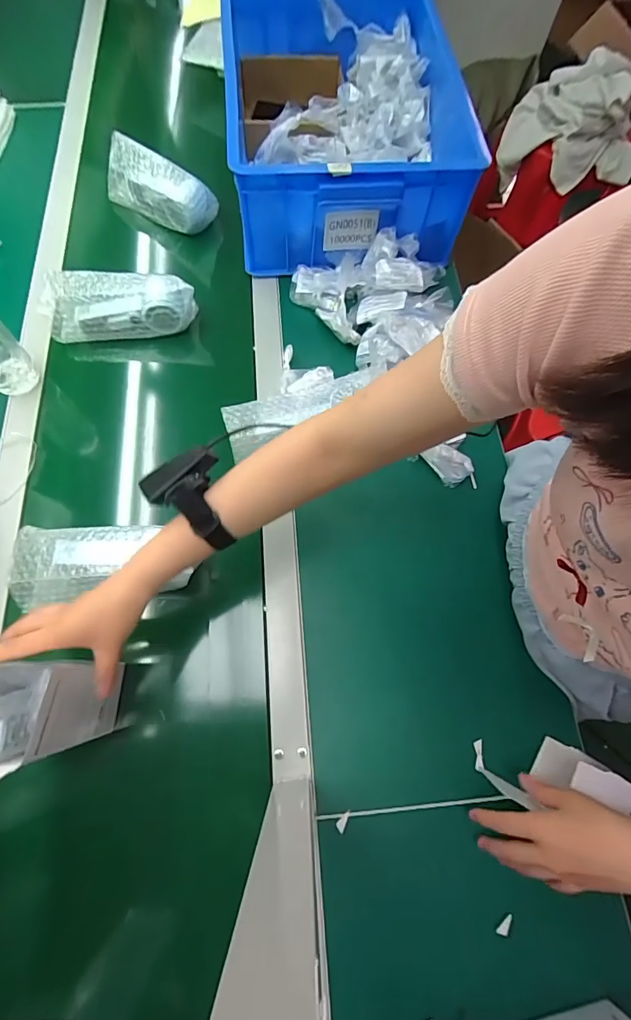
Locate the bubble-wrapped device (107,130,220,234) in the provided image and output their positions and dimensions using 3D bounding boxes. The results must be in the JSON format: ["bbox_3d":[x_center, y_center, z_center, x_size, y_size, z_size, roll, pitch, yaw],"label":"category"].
[{"bbox_3d":[-0.264,-0.535,0.705,0.190,0.078,0.067,27,72,8],"label":"bubble-wrapped device"}]

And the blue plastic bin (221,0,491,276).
[{"bbox_3d":[0.055,-0.644,0.698,0.384,0.160,0.487,-6,71,-3],"label":"blue plastic bin"}]

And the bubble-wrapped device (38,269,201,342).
[{"bbox_3d":[-0.282,-0.302,0.618,0.205,0.065,0.071,-8,71,-4],"label":"bubble-wrapped device"}]

